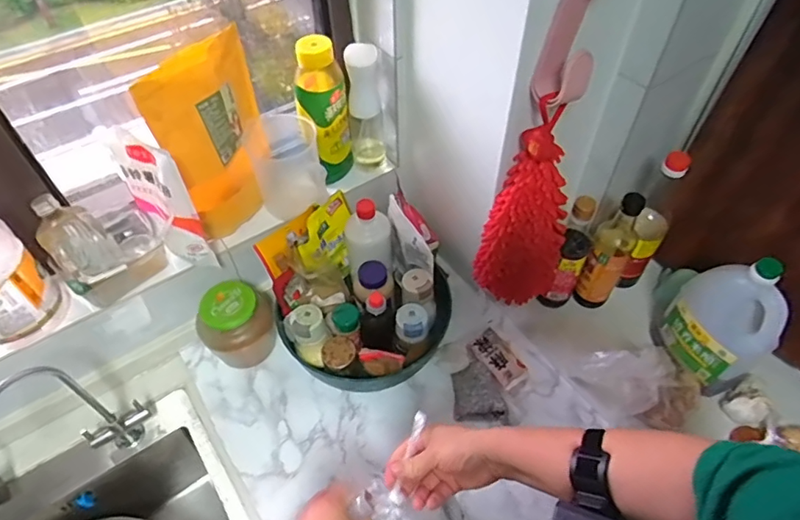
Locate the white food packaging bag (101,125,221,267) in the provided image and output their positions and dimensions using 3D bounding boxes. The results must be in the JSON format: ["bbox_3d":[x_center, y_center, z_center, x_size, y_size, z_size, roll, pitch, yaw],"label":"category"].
[{"bbox_3d":[-0.331,-0.080,0.725,0.124,0.196,0.038,31,58,23],"label":"white food packaging bag"}]

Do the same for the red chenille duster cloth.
[{"bbox_3d":[0.185,-0.073,0.762,0.124,0.350,0.050,2,44,2],"label":"red chenille duster cloth"}]

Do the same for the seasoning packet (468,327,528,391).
[{"bbox_3d":[0.164,0.163,0.863,0.061,0.020,0.103,-28,56,-20],"label":"seasoning packet"}]

